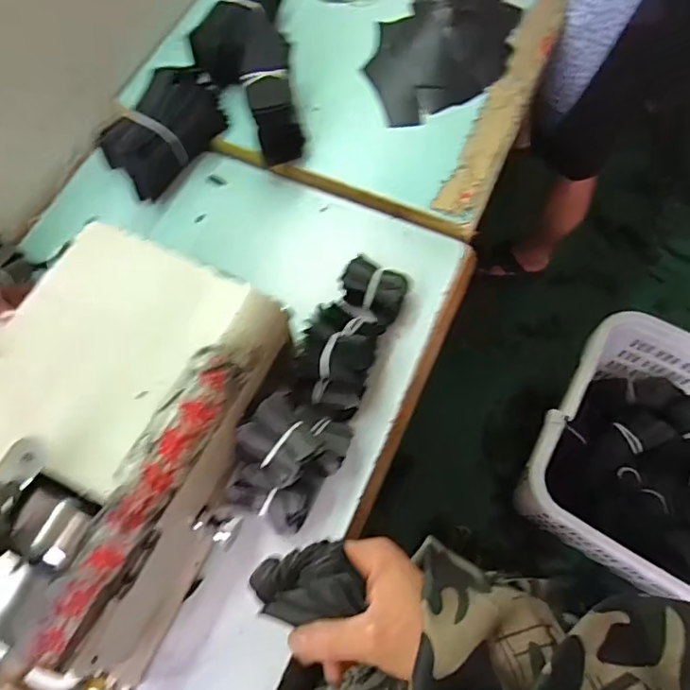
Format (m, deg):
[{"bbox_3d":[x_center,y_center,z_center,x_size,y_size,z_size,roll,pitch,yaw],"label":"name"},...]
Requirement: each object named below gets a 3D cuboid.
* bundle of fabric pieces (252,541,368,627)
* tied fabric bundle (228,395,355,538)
[{"bbox_3d":[-0.023,0.144,0.320,0.061,0.027,0.041,-15,74,-5],"label":"bundle of fabric pieces"},{"bbox_3d":[-0.057,0.113,0.537,0.091,0.078,0.127,33,75,8],"label":"tied fabric bundle"}]

